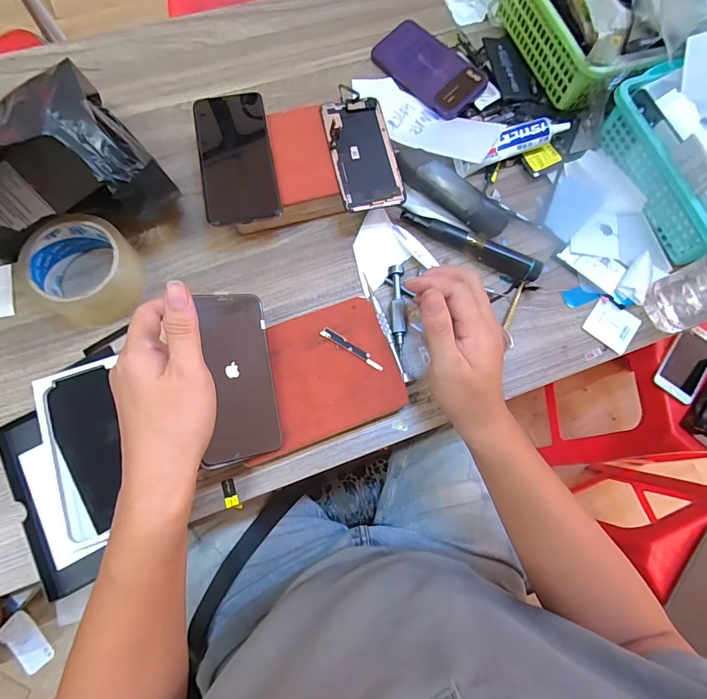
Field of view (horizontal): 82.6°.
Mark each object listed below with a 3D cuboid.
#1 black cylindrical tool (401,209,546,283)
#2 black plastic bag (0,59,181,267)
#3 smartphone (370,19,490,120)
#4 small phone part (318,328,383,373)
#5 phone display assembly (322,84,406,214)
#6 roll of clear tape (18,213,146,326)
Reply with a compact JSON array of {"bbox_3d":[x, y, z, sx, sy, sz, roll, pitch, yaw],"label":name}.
[{"bbox_3d":[0.131,-0.118,0.449,0.161,0.026,0.022,28,75,4],"label":"black cylindrical tool"},{"bbox_3d":[-0.296,-0.170,0.375,0.179,0.145,0.195,-35,80,-12],"label":"black plastic bag"},{"bbox_3d":[0.092,-0.352,0.504,0.143,0.015,0.073,43,77,7],"label":"smartphone"},{"bbox_3d":[-0.001,-0.001,0.379,0.066,0.004,0.009,33,76,5],"label":"small phone part"},{"bbox_3d":[0.009,-0.218,0.436,0.068,0.010,0.143,-11,77,-6],"label":"phone display assembly"},{"bbox_3d":[-0.262,-0.078,0.399,0.096,0.056,0.092,1,75,-3],"label":"roll of clear tape"}]

